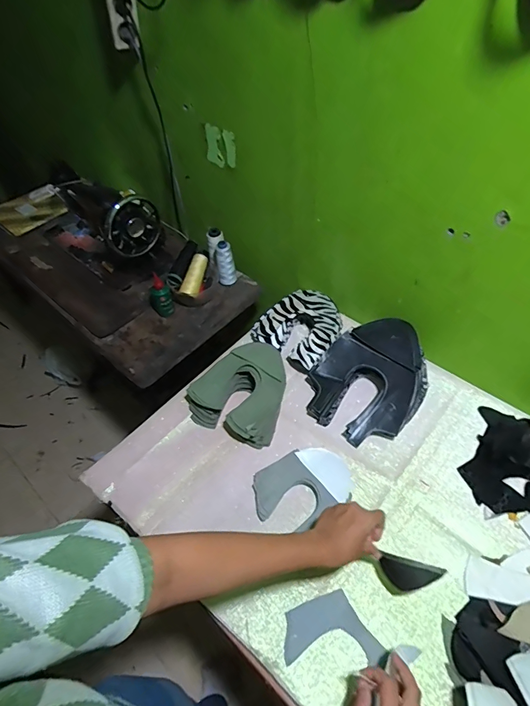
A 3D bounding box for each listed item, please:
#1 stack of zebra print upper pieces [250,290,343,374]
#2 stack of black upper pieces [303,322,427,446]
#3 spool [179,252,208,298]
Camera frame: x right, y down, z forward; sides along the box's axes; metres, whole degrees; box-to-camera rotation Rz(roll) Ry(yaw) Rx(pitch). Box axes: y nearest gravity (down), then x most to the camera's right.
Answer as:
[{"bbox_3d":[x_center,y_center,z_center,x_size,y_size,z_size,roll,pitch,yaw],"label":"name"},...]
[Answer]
[{"bbox_3d":[0.079,-0.062,0.858,0.164,0.061,0.172,29,59,24],"label":"stack of zebra print upper pieces"},{"bbox_3d":[0.193,0.044,0.757,0.197,0.098,0.222,30,59,25],"label":"stack of black upper pieces"},{"bbox_3d":[-0.165,-0.184,0.966,0.039,0.033,0.122,10,67,12],"label":"spool"}]

